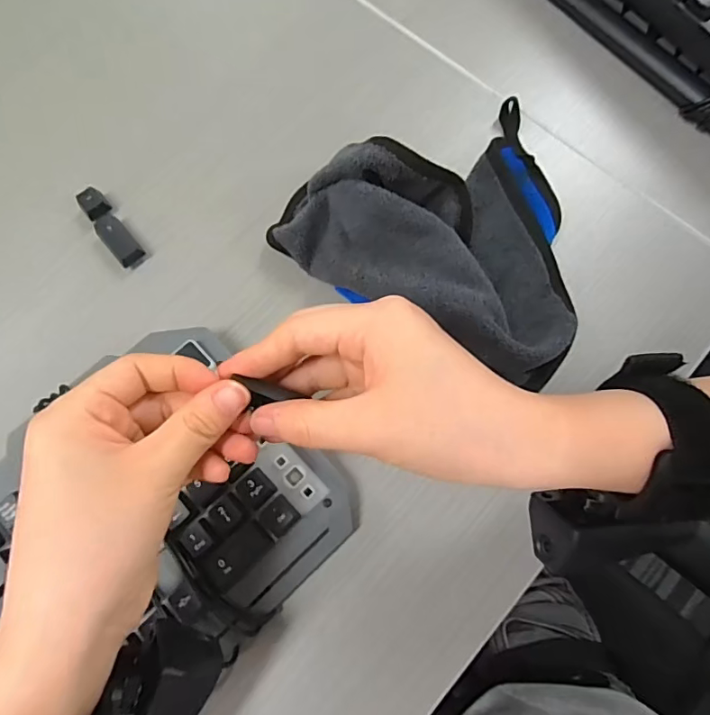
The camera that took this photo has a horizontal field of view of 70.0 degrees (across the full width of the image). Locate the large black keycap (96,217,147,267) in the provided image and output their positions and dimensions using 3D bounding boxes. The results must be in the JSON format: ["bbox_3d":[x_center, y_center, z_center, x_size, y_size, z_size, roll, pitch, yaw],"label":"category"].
[{"bbox_3d":[-0.152,-0.076,0.329,0.016,0.013,0.037,-39,77,-10],"label":"large black keycap"}]

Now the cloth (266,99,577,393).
[{"bbox_3d":[0.070,-0.094,0.303,0.181,0.065,0.167,32,77,10],"label":"cloth"}]

